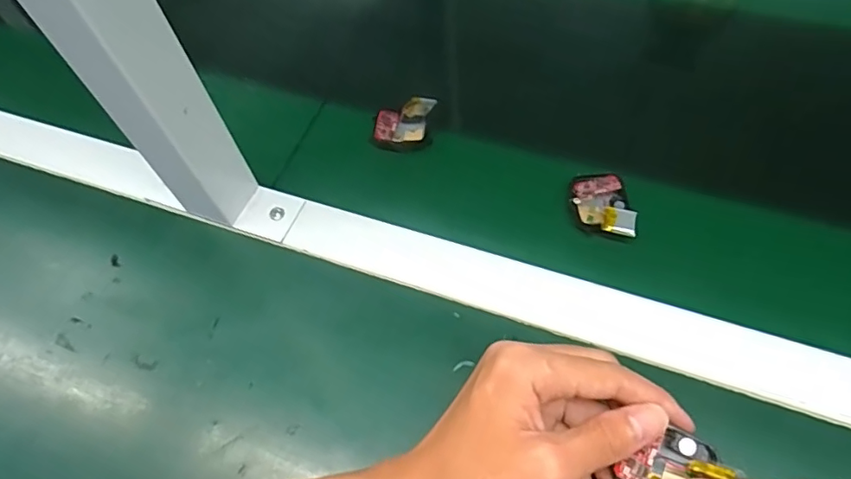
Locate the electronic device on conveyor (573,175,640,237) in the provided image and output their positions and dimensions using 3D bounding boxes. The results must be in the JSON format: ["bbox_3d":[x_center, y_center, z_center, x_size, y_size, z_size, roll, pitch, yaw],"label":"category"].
[{"bbox_3d":[0.121,-0.023,0.376,0.036,0.015,0.055,-6,60,1],"label":"electronic device on conveyor"}]

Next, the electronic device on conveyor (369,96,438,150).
[{"bbox_3d":[-0.019,-0.090,0.421,0.047,0.027,0.032,7,61,8],"label":"electronic device on conveyor"}]

